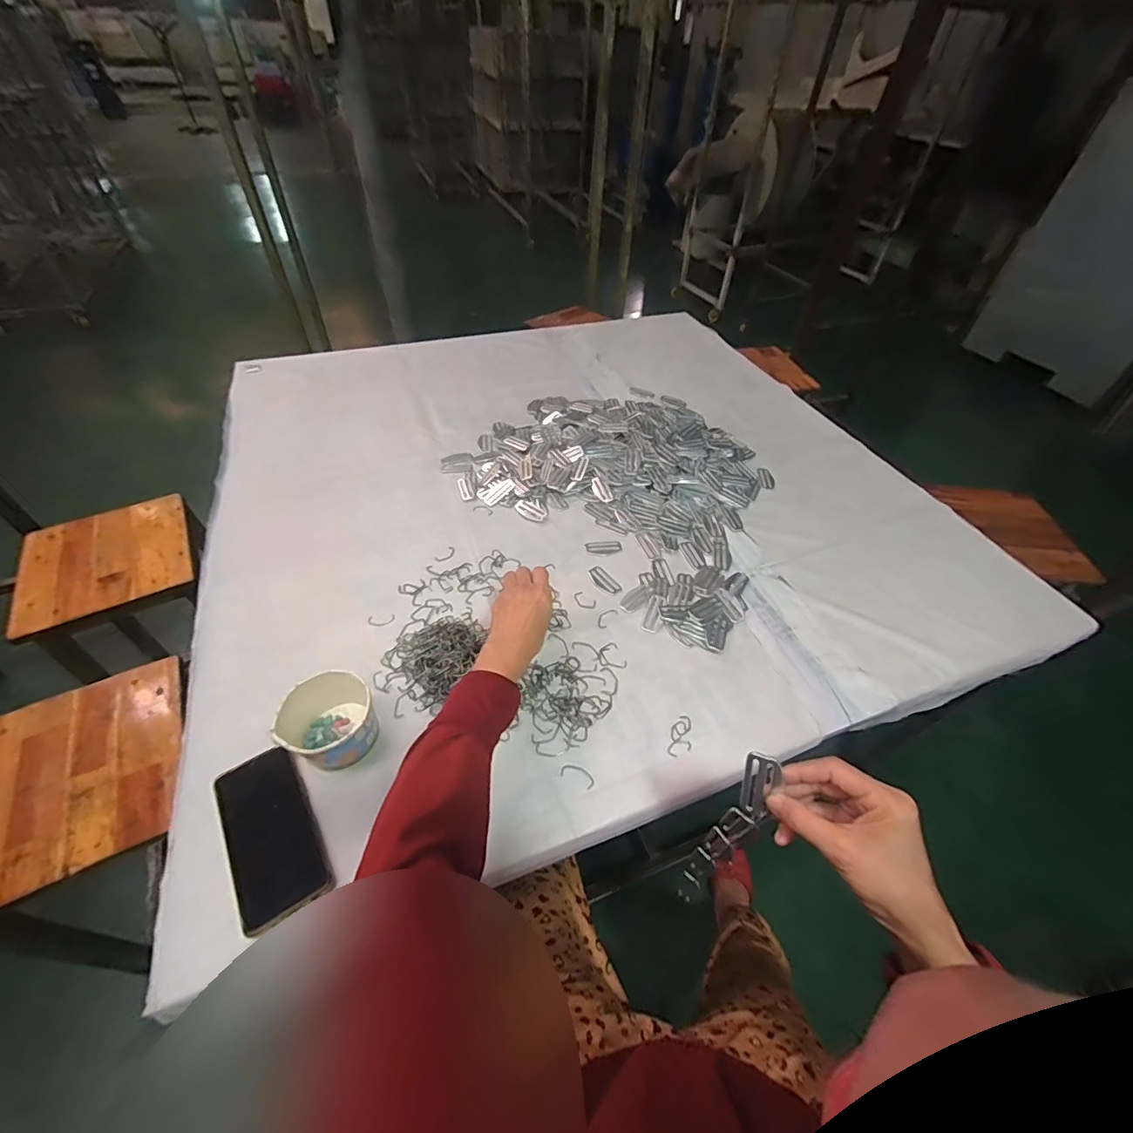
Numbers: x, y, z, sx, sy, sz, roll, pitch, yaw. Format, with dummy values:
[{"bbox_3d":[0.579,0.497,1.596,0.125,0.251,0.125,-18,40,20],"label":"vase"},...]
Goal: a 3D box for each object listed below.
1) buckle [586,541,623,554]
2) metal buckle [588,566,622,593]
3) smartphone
[{"bbox_3d":[0.061,-0.032,0.806,0.058,0.005,0.024,-2,48,-6],"label":"buckle"},{"bbox_3d":[0.058,0.021,0.754,0.029,0.004,0.060,-28,55,-26],"label":"metal buckle"},{"bbox_3d":[-0.301,0.271,0.500,0.077,0.017,0.168,-26,54,-25],"label":"smartphone"}]

